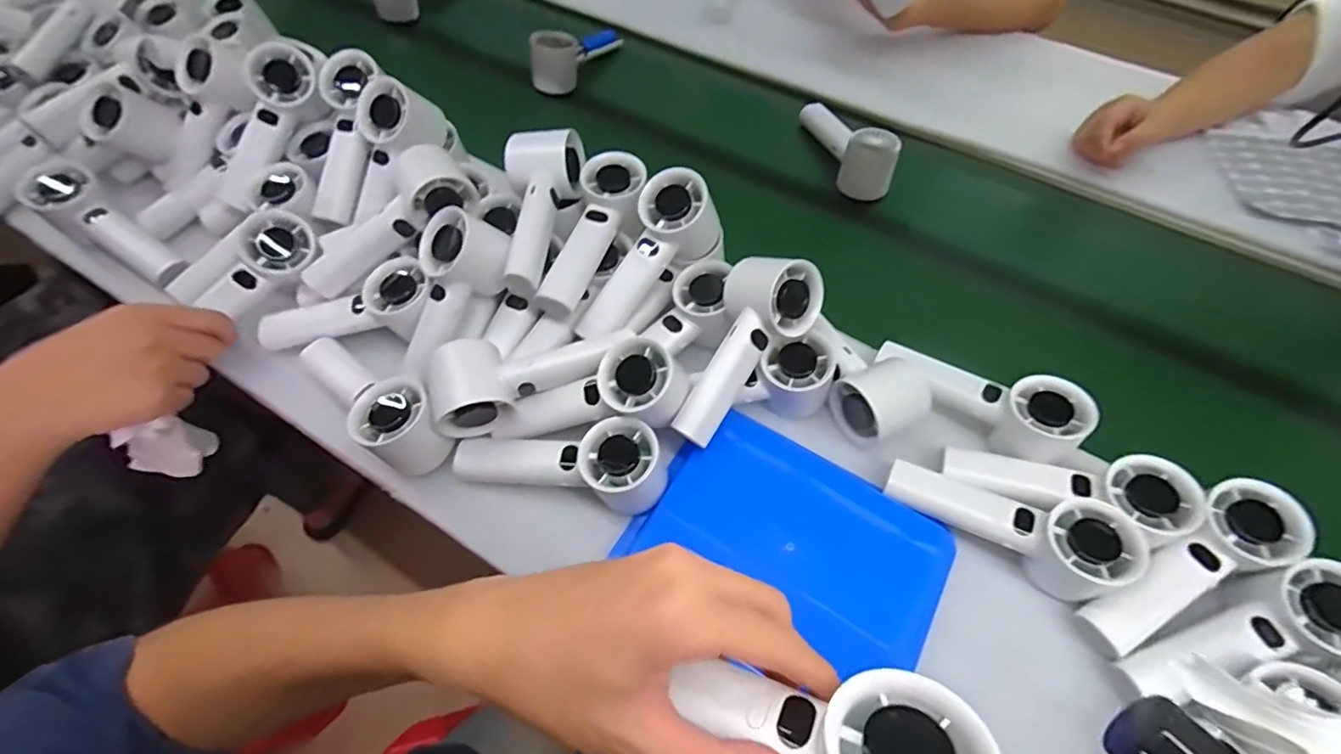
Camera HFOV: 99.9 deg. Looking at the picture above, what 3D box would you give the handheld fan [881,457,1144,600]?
[{"bbox_3d":[0.232,0.101,0.397,0.154,0.047,0.058,20,59,25],"label":"handheld fan"}]

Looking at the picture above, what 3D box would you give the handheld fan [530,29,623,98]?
[{"bbox_3d":[-0.126,-0.426,0.739,0.059,0.065,0.151,28,61,14],"label":"handheld fan"}]

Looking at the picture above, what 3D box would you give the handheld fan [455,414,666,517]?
[{"bbox_3d":[-0.082,0.057,0.415,0.155,0.051,0.058,12,59,5],"label":"handheld fan"}]

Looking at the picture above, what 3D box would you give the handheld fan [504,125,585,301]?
[{"bbox_3d":[-0.117,-0.139,0.476,0.062,0.050,0.155,7,72,1],"label":"handheld fan"}]

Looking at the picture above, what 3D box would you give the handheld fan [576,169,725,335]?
[{"bbox_3d":[-0.020,-0.092,0.474,0.062,0.065,0.155,38,90,19],"label":"handheld fan"}]

